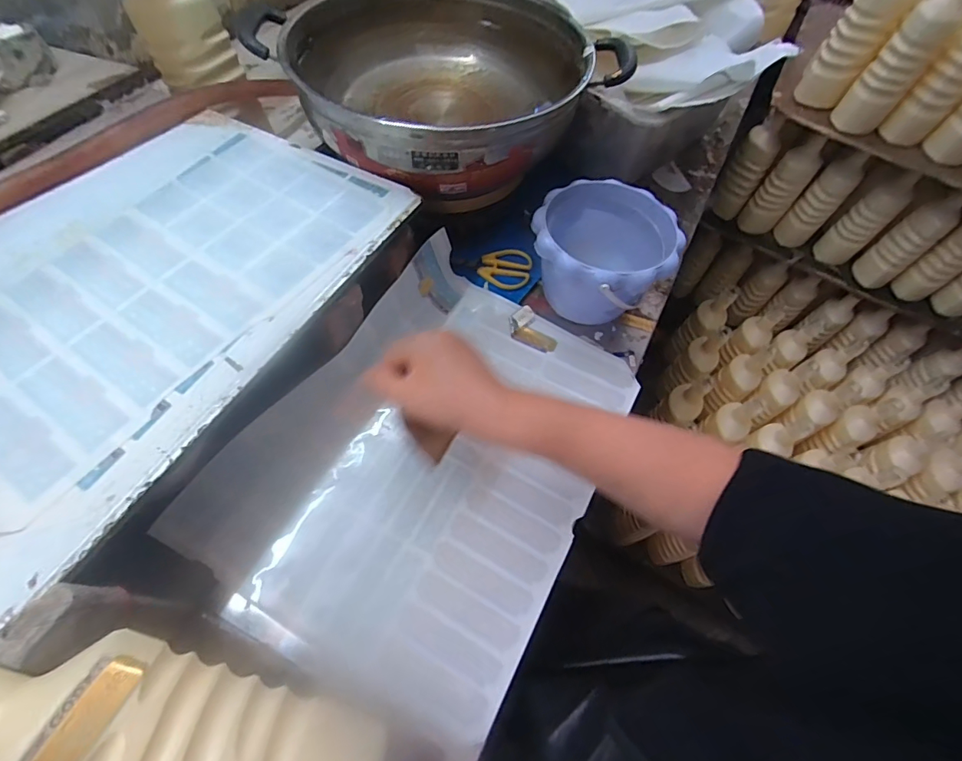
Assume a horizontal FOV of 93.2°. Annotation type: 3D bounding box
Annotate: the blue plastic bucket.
[{"bbox_3d":[0.133,-0.138,0.521,0.148,0.113,0.150,3,61,-5],"label":"blue plastic bucket"}]

